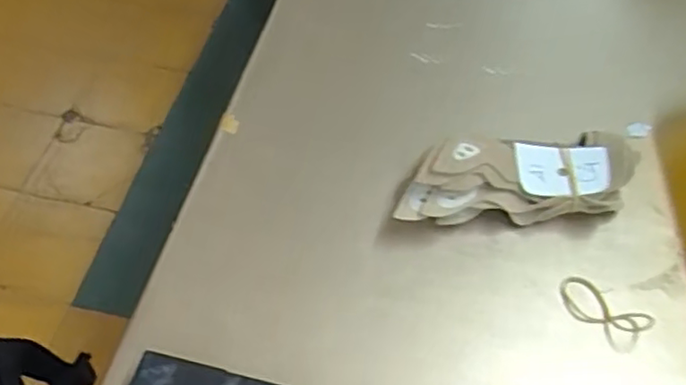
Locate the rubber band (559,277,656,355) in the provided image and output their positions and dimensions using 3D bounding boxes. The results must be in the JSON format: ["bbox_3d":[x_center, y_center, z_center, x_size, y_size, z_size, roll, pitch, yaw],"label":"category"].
[{"bbox_3d":[0.141,0.064,0.357,0.048,0.008,0.023,36,60,22],"label":"rubber band"}]

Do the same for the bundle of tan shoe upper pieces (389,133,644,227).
[{"bbox_3d":[0.102,-0.011,0.391,0.145,0.042,0.054,-4,53,-5],"label":"bundle of tan shoe upper pieces"}]

